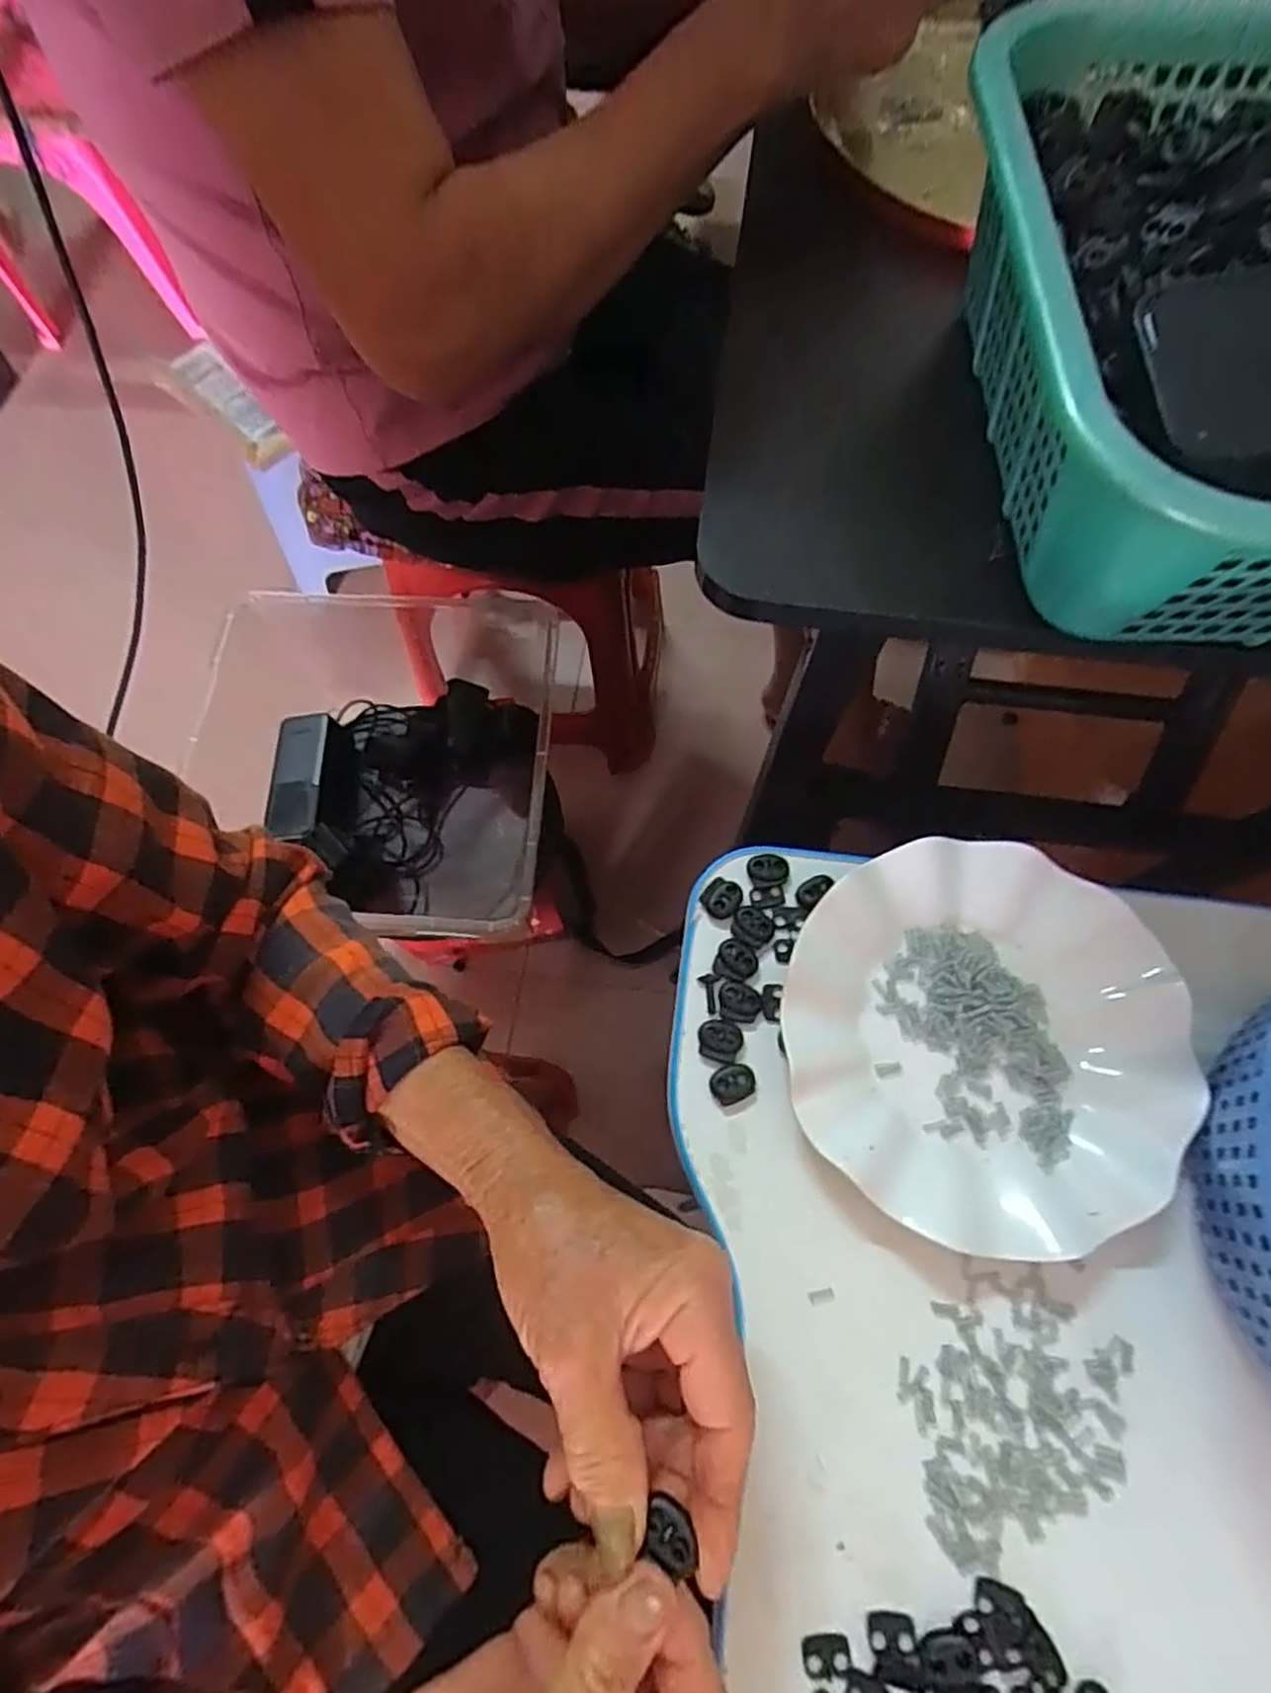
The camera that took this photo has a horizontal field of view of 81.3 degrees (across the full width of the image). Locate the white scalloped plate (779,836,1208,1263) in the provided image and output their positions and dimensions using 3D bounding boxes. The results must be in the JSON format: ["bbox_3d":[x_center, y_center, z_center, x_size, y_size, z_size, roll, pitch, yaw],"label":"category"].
[{"bbox_3d":[0.163,0.086,0.347,0.177,0.022,0.176,-1,70,1],"label":"white scalloped plate"}]

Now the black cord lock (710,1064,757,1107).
[{"bbox_3d":[0.046,0.112,0.350,0.021,0.007,0.017,-23,71,-6],"label":"black cord lock"}]

